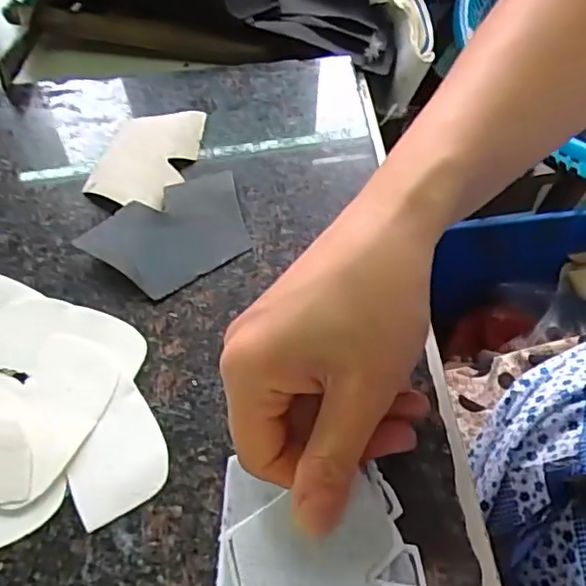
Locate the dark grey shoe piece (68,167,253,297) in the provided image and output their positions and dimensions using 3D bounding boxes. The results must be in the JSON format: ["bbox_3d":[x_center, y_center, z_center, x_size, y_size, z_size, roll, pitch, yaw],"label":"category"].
[{"bbox_3d":[-0.066,-0.035,0.356,0.093,0.007,0.061,-28,68,-23],"label":"dark grey shoe piece"}]

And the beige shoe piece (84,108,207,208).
[{"bbox_3d":[-0.092,-0.088,0.392,0.055,0.007,0.085,9,57,9],"label":"beige shoe piece"}]

